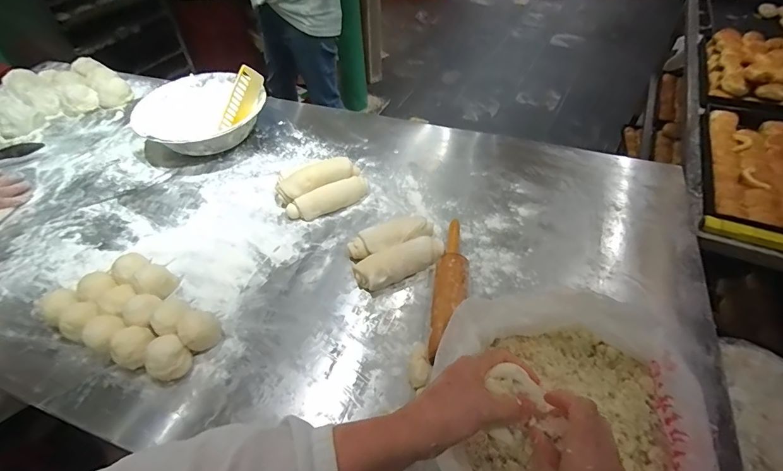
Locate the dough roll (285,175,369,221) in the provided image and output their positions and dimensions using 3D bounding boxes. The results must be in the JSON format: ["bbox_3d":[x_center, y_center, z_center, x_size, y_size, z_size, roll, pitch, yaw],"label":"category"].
[{"bbox_3d":[-0.116,-0.071,0.737,0.162,0.035,0.042,-24,51,-18],"label":"dough roll"}]

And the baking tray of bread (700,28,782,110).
[{"bbox_3d":[1.024,-0.448,1.032,0.311,0.069,0.391,20,52,19],"label":"baking tray of bread"}]

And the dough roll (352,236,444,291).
[{"bbox_3d":[0.013,0.042,0.631,0.146,0.041,0.049,-22,50,-17],"label":"dough roll"}]

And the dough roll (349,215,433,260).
[{"bbox_3d":[0.000,0.003,0.661,0.146,0.045,0.051,-20,50,-15],"label":"dough roll"}]

